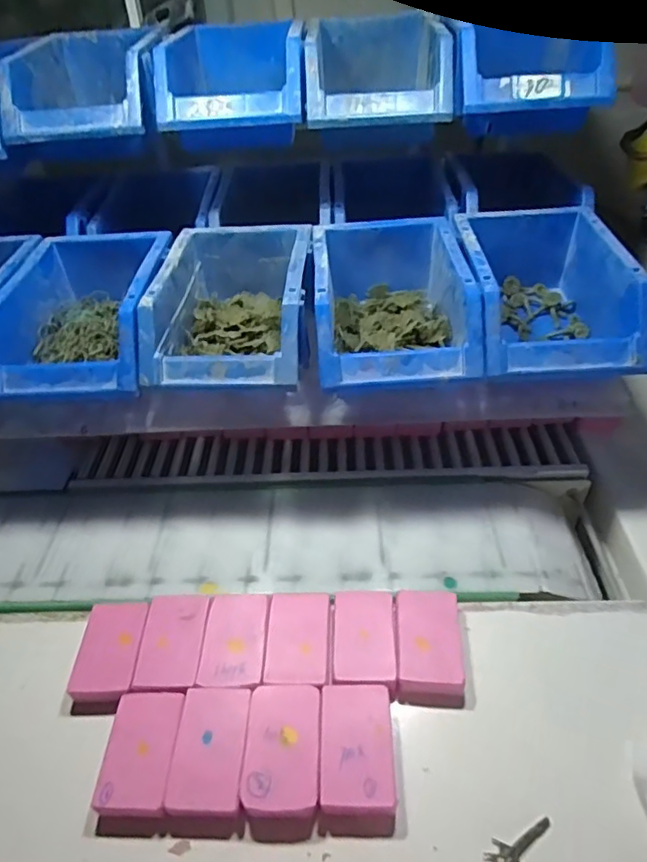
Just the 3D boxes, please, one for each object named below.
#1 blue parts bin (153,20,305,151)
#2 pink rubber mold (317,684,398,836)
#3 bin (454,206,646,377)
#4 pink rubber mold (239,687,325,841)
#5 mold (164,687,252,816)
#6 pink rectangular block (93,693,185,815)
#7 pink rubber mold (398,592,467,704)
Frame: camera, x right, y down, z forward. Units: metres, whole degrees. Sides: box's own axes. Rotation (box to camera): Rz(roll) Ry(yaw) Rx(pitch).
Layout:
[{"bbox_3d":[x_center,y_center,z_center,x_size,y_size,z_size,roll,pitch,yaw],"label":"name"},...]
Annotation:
[{"bbox_3d":[-0.077,-0.323,0.523,0.121,0.069,0.173,-2,42,2],"label":"blue parts bin"},{"bbox_3d":[0.022,0.202,0.353,0.045,0.019,0.078,0,42,4],"label":"pink rubber mold"},{"bbox_3d":[0.180,-0.115,0.476,0.124,0.075,0.183,-2,42,2],"label":"bin"},{"bbox_3d":[-0.024,0.204,0.354,0.046,0.022,0.079,-1,42,4],"label":"pink rubber mold"},{"bbox_3d":[-0.070,0.204,0.359,0.044,0.020,0.071,-1,42,4],"label":"mold"},{"bbox_3d":[-0.114,0.206,0.359,0.042,0.020,0.067,-1,42,3],"label":"pink rectangular block"},{"bbox_3d":[0.075,0.151,0.399,0.045,0.018,0.075,1,43,6],"label":"pink rubber mold"}]

